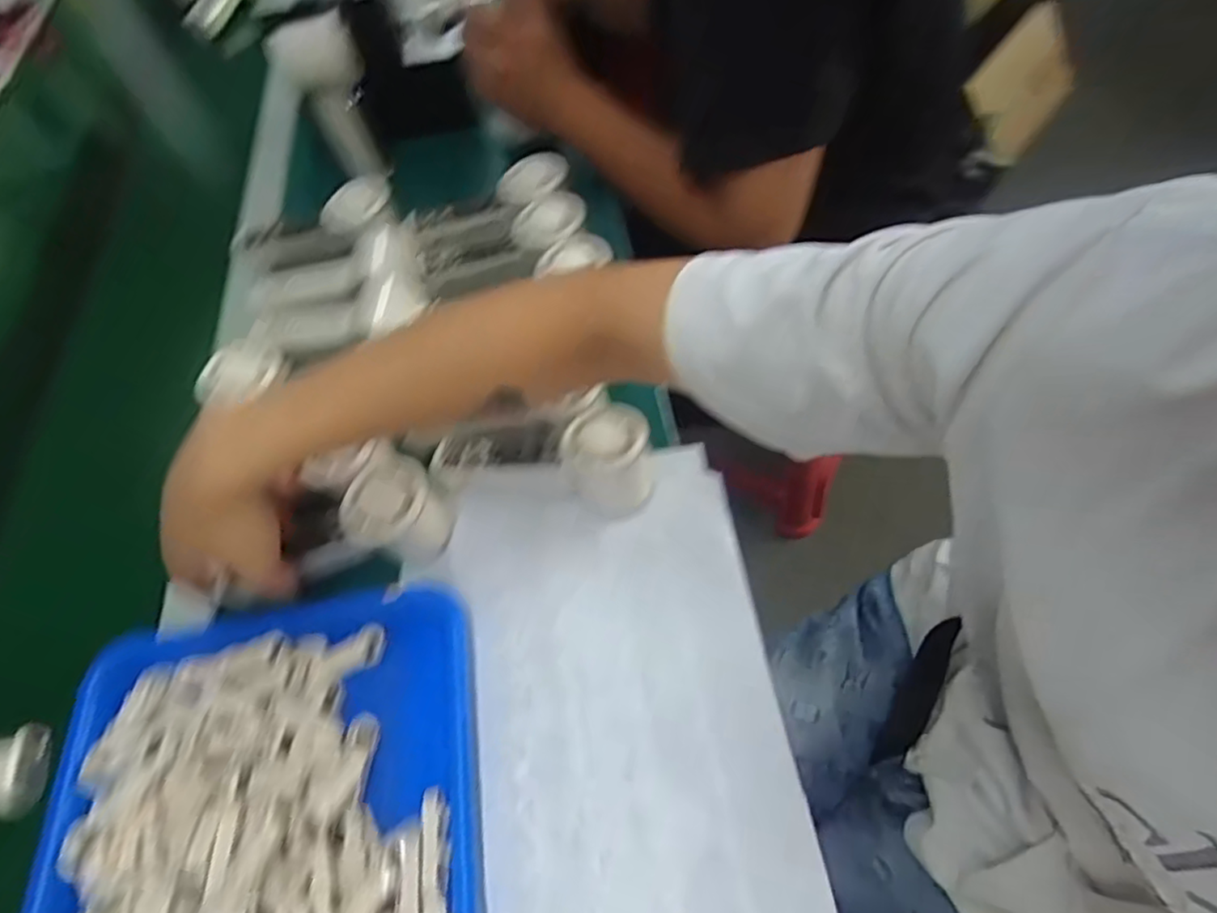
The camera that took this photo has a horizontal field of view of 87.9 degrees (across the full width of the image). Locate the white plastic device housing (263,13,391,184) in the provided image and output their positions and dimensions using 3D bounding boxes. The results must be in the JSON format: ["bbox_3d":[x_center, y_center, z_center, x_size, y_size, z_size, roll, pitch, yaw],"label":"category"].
[{"bbox_3d":[-0.260,-0.339,0.616,0.071,0.148,0.034,-24,60,-6],"label":"white plastic device housing"}]

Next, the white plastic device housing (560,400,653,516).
[{"bbox_3d":[-0.001,-0.002,0.443,0.059,0.055,0.060,-1,62,1],"label":"white plastic device housing"}]

